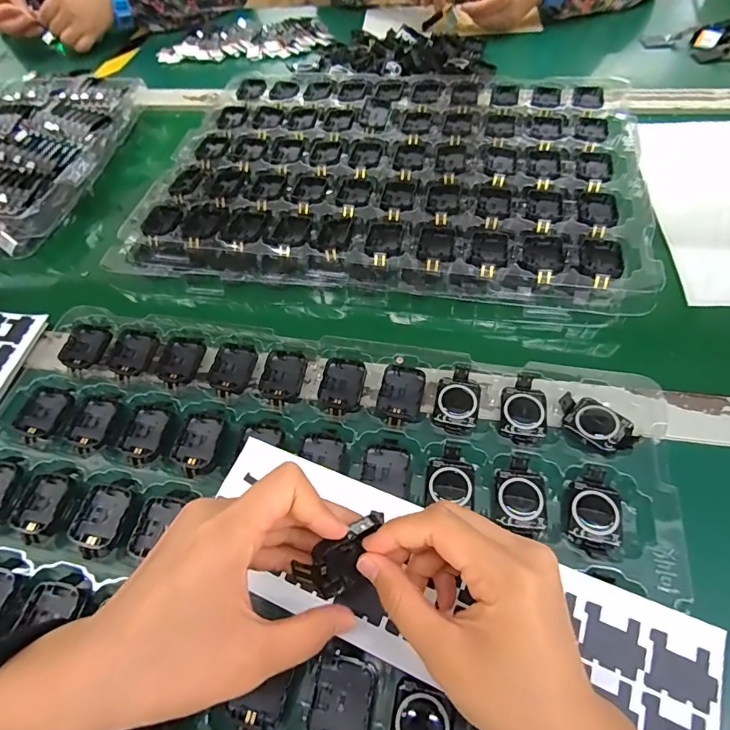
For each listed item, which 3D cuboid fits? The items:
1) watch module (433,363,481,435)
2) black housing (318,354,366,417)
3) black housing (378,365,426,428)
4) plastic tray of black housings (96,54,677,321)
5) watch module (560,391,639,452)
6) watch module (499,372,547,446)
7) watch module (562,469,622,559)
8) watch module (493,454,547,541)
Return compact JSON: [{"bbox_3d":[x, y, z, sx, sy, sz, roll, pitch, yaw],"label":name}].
[{"bbox_3d":[0.070,0.025,0.339,0.032,0.010,0.052,11,59,13],"label":"watch module"},{"bbox_3d":[-0.017,0.019,0.356,0.032,0.020,0.048,7,58,10],"label":"black housing"},{"bbox_3d":[0.029,0.023,0.341,0.035,0.006,0.047,10,59,12],"label":"black housing"},{"bbox_3d":[0.028,-0.228,0.502,0.488,0.040,0.371,7,58,10],"label":"plastic tray of black housings"},{"bbox_3d":[0.164,0.040,0.319,0.031,0.012,0.052,-33,48,-15],"label":"watch module"},{"bbox_3d":[0.117,0.033,0.331,0.032,0.010,0.053,6,58,10],"label":"watch module"},{"bbox_3d":[0.148,0.095,0.292,0.033,0.011,0.055,13,59,13],"label":"watch module"},{"bbox_3d":[0.104,0.087,0.301,0.032,0.008,0.049,7,58,10],"label":"watch module"}]

